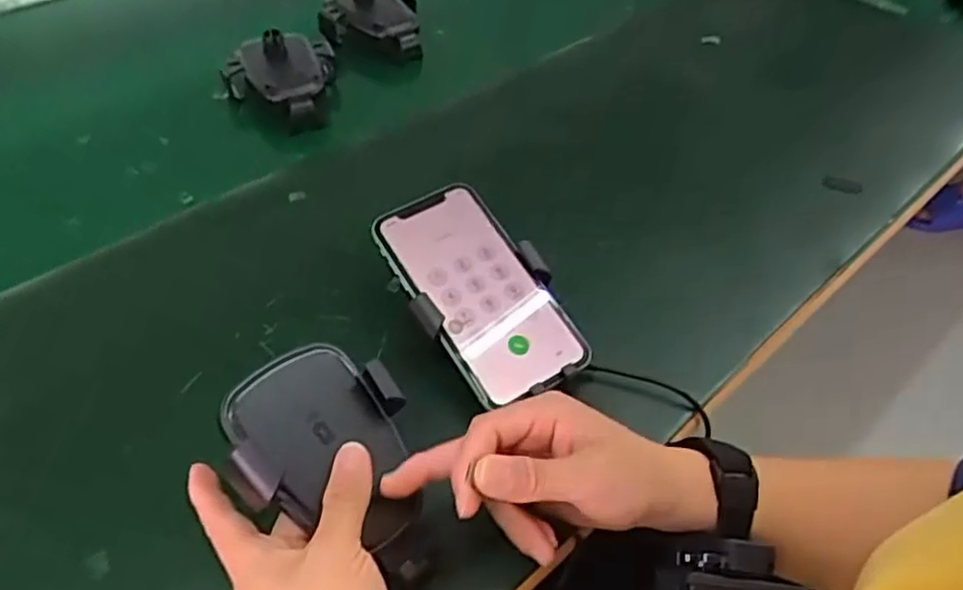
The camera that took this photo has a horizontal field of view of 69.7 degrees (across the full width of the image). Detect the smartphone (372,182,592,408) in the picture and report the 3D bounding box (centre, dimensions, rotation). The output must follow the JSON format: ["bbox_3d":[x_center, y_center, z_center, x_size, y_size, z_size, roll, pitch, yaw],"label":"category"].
[{"bbox_3d":[-0.003,-0.006,0.433,0.077,0.010,0.149,-29,72,-20],"label":"smartphone"}]

